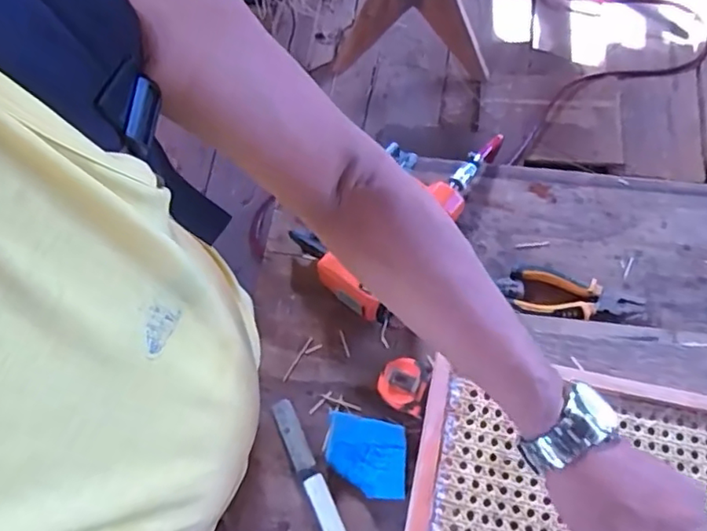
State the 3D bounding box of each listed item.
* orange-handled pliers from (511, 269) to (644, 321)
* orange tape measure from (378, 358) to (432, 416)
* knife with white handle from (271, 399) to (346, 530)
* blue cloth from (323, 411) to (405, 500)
[{"bbox_3d":[0.272,0.043,0.726,0.155,0.019,0.057,10,68,6],"label":"orange-handled pliers"},{"bbox_3d":[0.057,0.139,0.690,0.054,0.031,0.058,19,69,9],"label":"orange tape measure"},{"bbox_3d":[-0.046,0.235,0.656,0.024,0.023,0.186,-25,69,-9],"label":"knife with white handle"},{"bbox_3d":[0.014,0.212,0.665,0.094,0.027,0.077,14,68,7],"label":"blue cloth"}]

